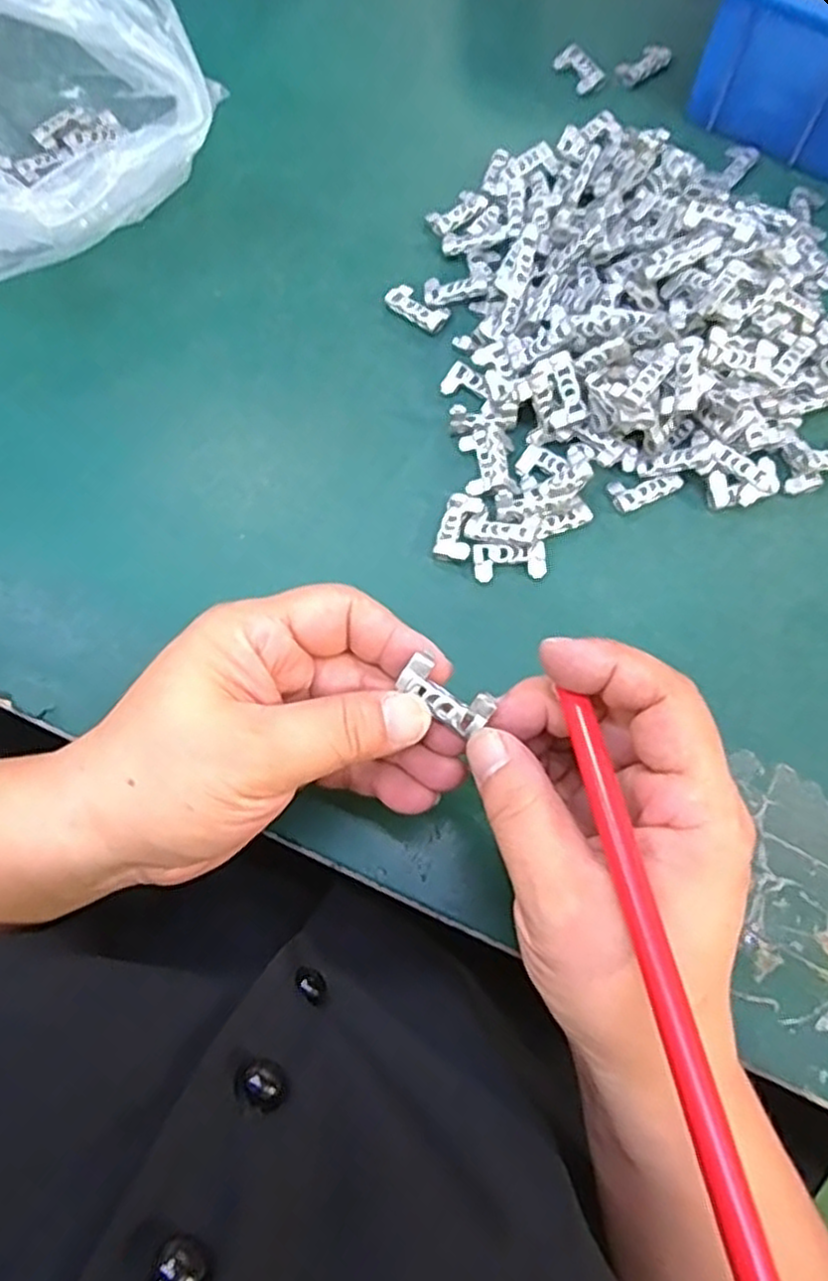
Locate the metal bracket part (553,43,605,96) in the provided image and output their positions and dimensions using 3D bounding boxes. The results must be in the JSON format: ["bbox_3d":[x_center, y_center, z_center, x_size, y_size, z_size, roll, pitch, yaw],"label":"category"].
[{"bbox_3d":[0.091,-0.317,0.408,0.018,0.006,0.030,-31,74,-9],"label":"metal bracket part"}]

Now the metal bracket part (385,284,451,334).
[{"bbox_3d":[0.002,-0.160,0.355,0.030,0.006,0.016,35,76,11],"label":"metal bracket part"}]

